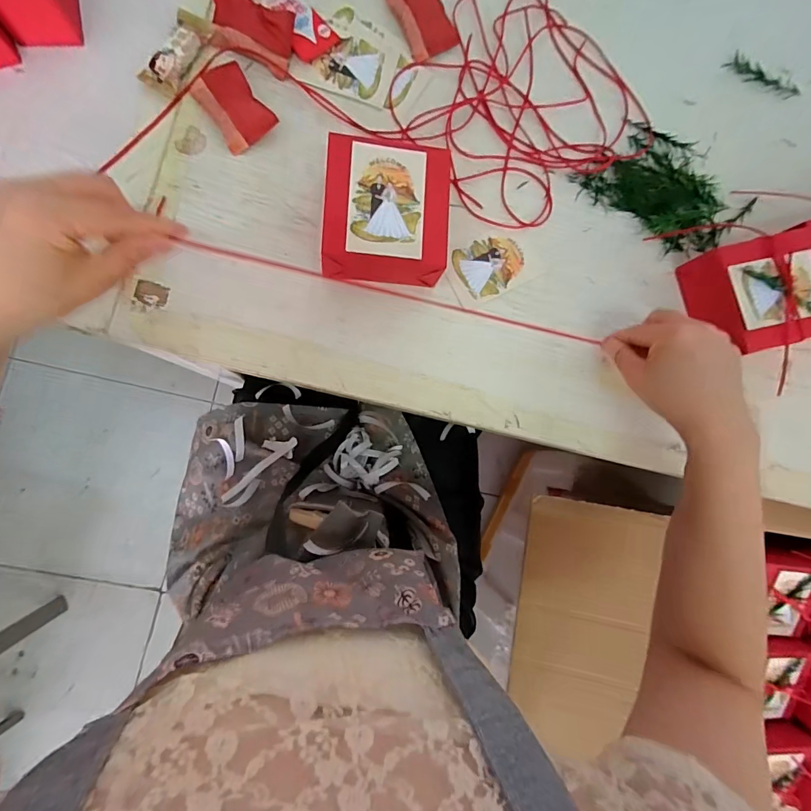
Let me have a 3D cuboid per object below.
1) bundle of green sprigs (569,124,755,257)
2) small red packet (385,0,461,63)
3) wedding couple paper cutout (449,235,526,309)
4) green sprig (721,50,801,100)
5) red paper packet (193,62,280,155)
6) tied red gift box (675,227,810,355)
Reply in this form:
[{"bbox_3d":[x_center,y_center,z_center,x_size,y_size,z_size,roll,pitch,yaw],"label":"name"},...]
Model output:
[{"bbox_3d":[0.259,-0.209,0.420,0.153,0.018,0.109,42,81,-4],"label":"bundle of green sprigs"},{"bbox_3d":[0.015,-0.365,0.398,0.049,0.012,0.070,-33,91,-10],"label":"small red packet"},{"bbox_3d":[0.076,-0.128,0.396,0.075,0.004,0.052,-25,90,-10],"label":"wedding couple paper cutout"},{"bbox_3d":[0.393,-0.355,0.465,0.088,0.018,0.023,23,82,-6],"label":"green sprig"},{"bbox_3d":[-0.148,-0.259,0.364,0.046,0.014,0.068,-37,92,-10],"label":"red paper packet"},{"bbox_3d":[0.330,-0.103,0.403,0.102,0.057,0.099,-14,88,-10],"label":"tied red gift box"}]

